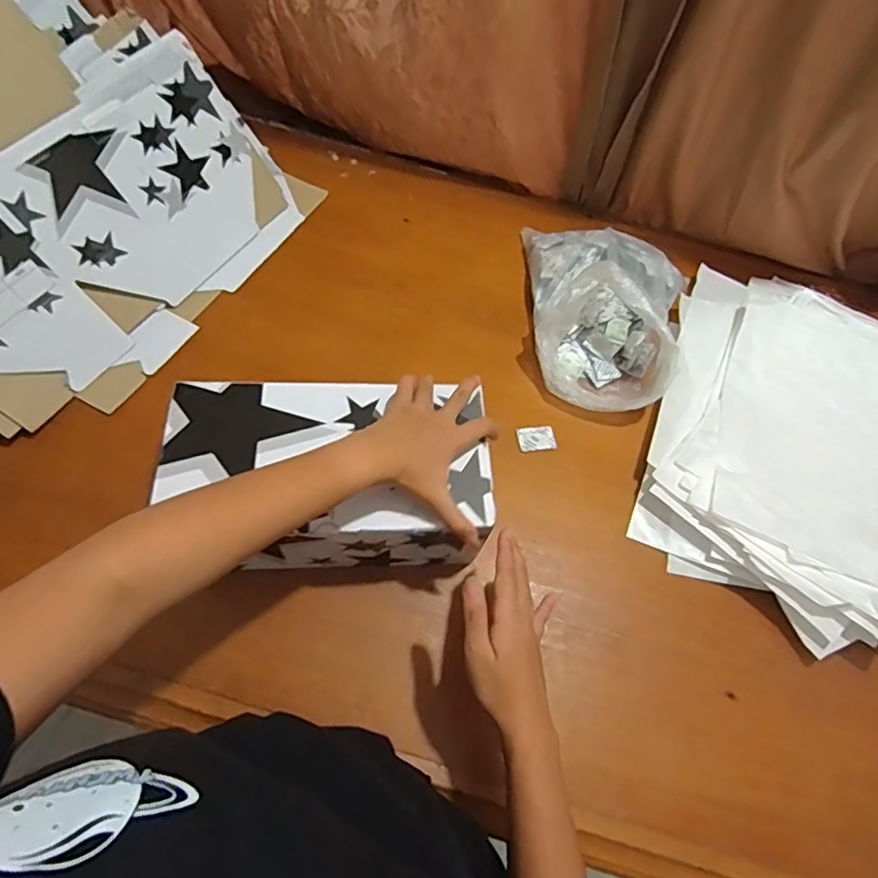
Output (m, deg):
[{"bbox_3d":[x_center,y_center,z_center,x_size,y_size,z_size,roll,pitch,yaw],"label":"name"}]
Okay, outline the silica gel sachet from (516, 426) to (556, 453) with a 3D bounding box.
[{"bbox_3d":[0.110,0.000,0.649,0.041,0.005,0.031,-3,62,-10],"label":"silica gel sachet"}]

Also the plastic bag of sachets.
[{"bbox_3d":[0.212,-0.170,0.694,0.193,0.103,0.272,6,62,-4],"label":"plastic bag of sachets"}]

